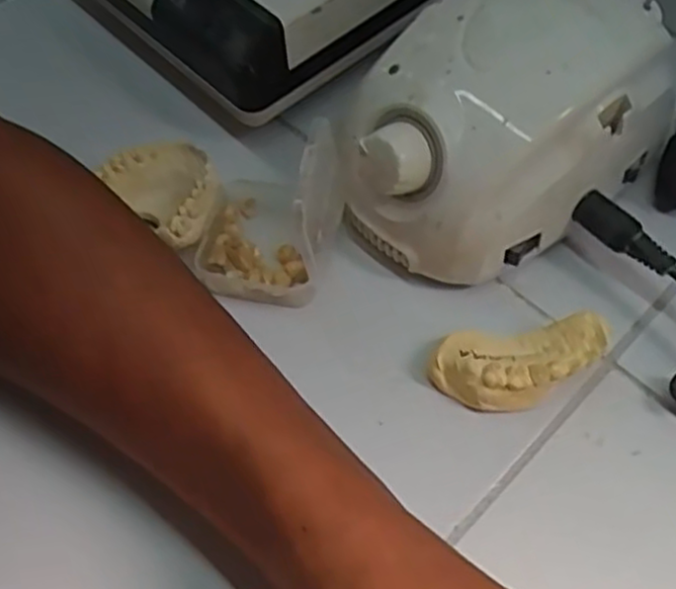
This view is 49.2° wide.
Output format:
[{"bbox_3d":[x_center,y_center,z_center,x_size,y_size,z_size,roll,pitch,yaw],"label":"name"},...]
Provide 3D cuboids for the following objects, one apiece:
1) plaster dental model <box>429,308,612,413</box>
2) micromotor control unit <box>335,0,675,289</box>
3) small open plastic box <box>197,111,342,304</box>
[{"bbox_3d":[0.074,0.027,0.299,0.069,0.022,0.031,-4,60,-1],"label":"plaster dental model"},{"bbox_3d":[0.067,-0.075,0.321,0.133,0.074,0.096,-33,64,-17],"label":"micromotor control unit"},{"bbox_3d":[-0.031,-0.035,0.308,0.057,0.062,0.056,14,61,9],"label":"small open plastic box"}]

